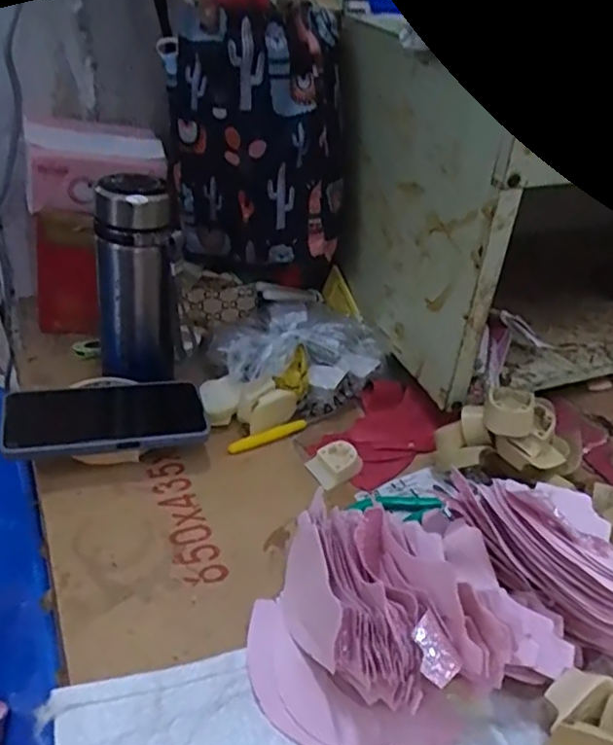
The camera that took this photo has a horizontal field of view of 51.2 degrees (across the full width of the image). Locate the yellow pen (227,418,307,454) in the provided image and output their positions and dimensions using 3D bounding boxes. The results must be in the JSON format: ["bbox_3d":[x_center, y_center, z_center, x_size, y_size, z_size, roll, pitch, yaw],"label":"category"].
[{"bbox_3d":[-0.035,0.059,0.590,0.084,0.009,0.010,-18,41,-29],"label":"yellow pen"}]

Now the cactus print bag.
[{"bbox_3d":[-0.043,-0.222,0.631,0.169,0.238,0.110,7,35,-1],"label":"cactus print bag"}]

